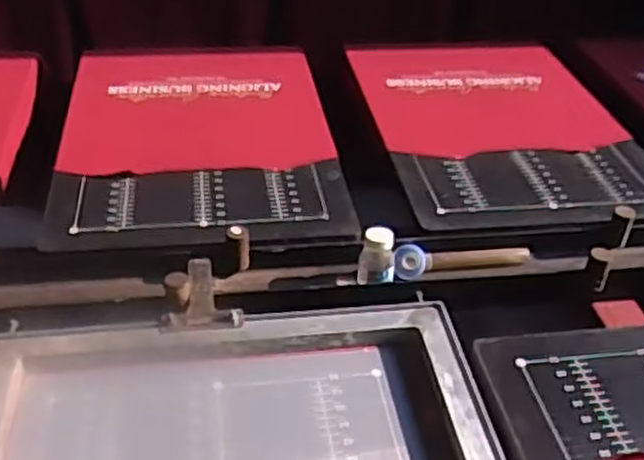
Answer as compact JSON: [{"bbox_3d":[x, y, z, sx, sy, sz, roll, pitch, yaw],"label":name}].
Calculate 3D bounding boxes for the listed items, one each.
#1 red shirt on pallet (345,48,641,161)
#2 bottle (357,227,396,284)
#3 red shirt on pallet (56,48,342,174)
[{"bbox_3d":[0.271,-0.236,1.316,0.397,0.013,0.405,-4,39,-10],"label":"red shirt on pallet"},{"bbox_3d":[0.063,0.031,0.875,0.049,0.063,0.044,8,38,5],"label":"bottle"},{"bbox_3d":[-0.200,-0.207,1.234,0.395,0.016,0.404,-3,38,-8],"label":"red shirt on pallet"}]

